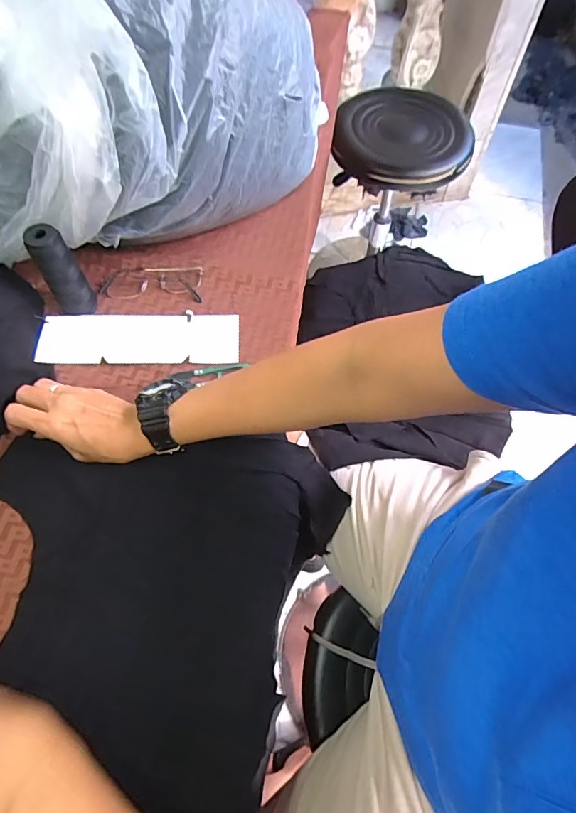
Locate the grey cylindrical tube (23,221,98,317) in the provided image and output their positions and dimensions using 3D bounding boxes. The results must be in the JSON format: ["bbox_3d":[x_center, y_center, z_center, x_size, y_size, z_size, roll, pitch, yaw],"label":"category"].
[{"bbox_3d":[-0.255,-0.149,0.512,0.033,0.115,0.032,-7,64,-4],"label":"grey cylindrical tube"}]

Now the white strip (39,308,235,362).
[{"bbox_3d":[-0.178,-0.084,0.546,0.233,0.008,0.069,1,68,-2],"label":"white strip"}]

